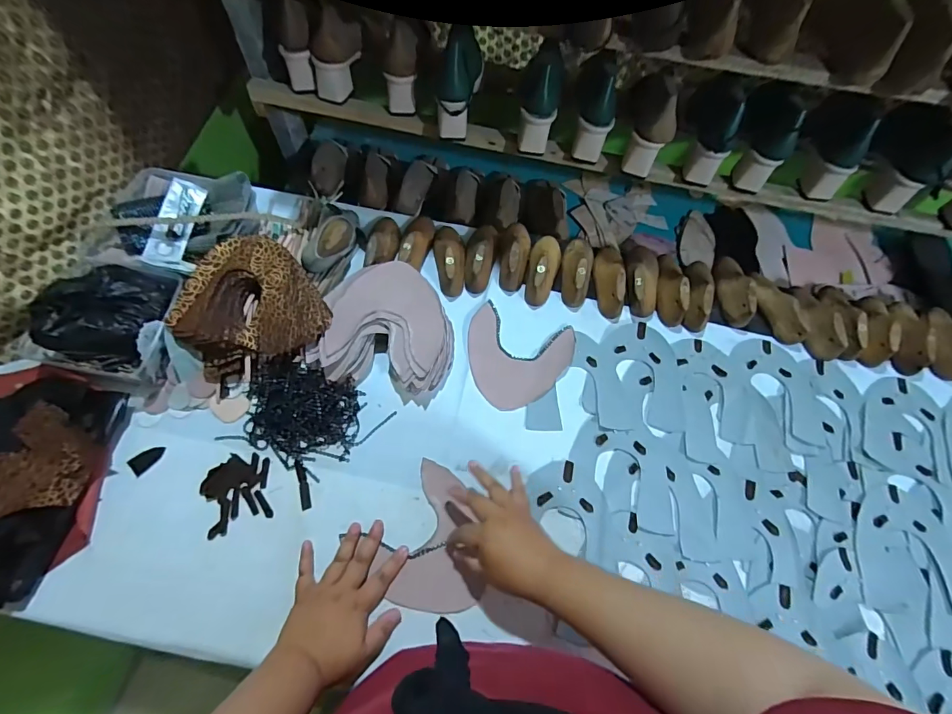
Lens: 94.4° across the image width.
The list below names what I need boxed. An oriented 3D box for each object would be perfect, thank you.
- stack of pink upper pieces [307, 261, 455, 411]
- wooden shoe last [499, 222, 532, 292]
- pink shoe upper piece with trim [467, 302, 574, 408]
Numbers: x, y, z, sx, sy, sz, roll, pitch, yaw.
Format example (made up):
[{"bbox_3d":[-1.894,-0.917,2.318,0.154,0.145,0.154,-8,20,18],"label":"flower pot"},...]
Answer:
[{"bbox_3d":[-0.127,-0.042,0.655,0.193,0.062,0.189,14,64,3],"label":"stack of pink upper pieces"},{"bbox_3d":[0.067,-0.180,0.740,0.048,0.055,0.134,7,64,0],"label":"wooden shoe last"},{"bbox_3d":[0.059,0.003,0.680,0.161,0.005,0.161,21,65,6],"label":"pink shoe upper piece with trim"}]

